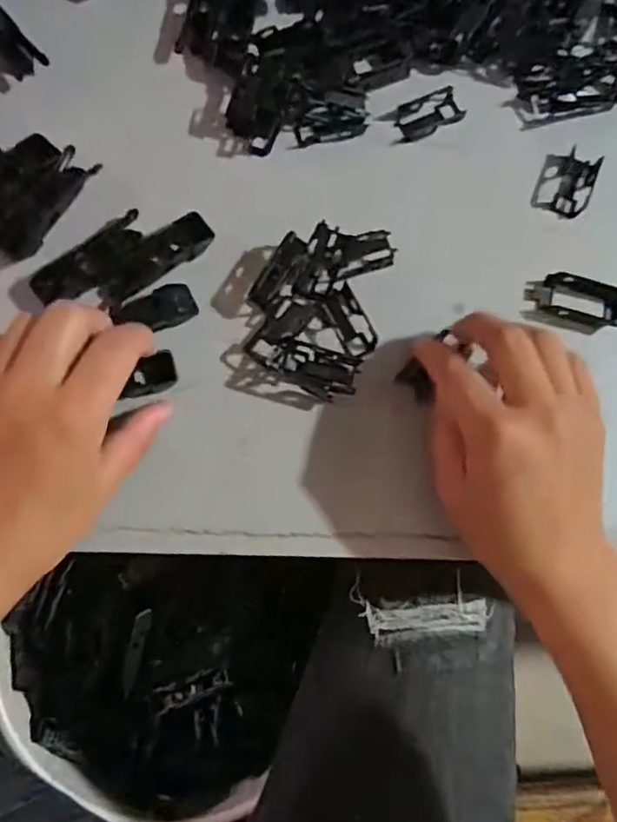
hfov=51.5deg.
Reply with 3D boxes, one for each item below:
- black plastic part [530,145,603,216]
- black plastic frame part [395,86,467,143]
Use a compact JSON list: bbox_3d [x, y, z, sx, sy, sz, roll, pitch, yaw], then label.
[{"bbox_3d":[0.152,-0.135,0.375,0.030,0.009,0.042,24,78,-1],"label":"black plastic part"},{"bbox_3d":[0.071,-0.172,0.372,0.039,0.008,0.022,-28,83,-10],"label":"black plastic frame part"}]

